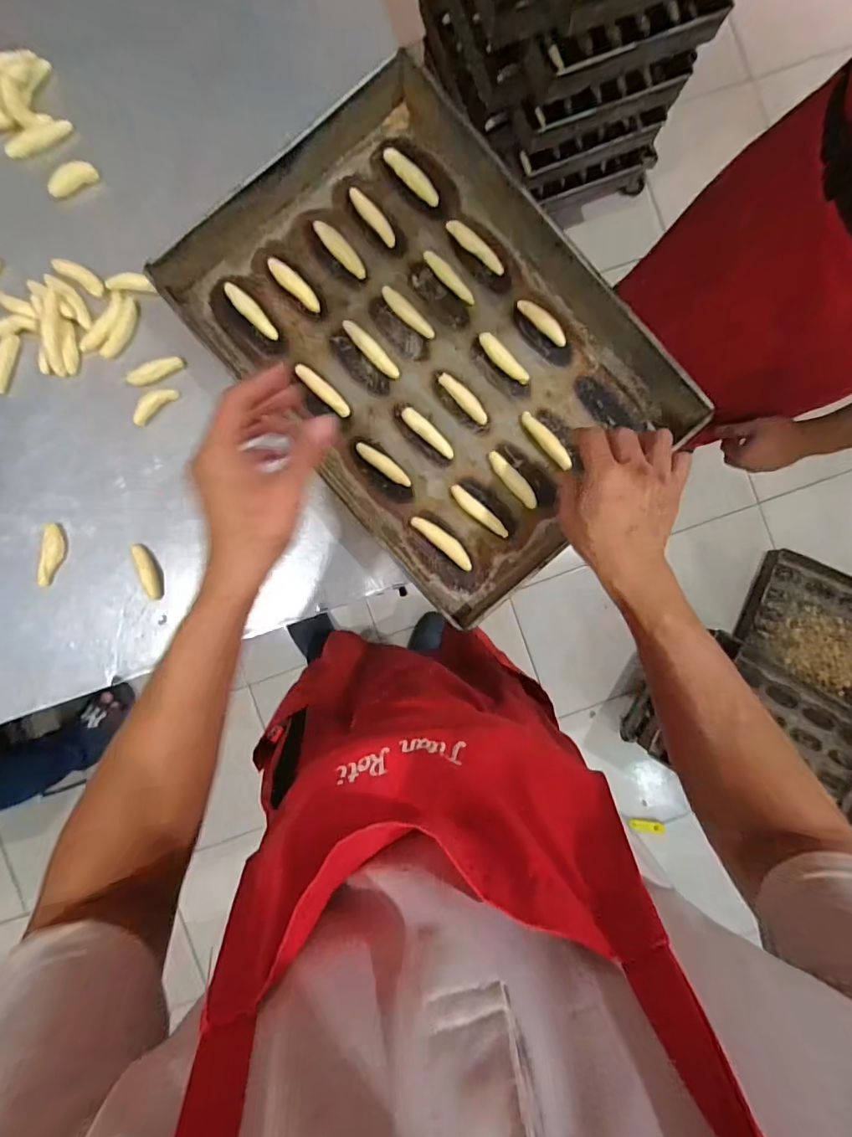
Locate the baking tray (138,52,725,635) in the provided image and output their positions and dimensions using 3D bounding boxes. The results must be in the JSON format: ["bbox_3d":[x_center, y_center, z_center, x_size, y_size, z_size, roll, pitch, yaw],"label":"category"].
[{"bbox_3d":[0.016,-0.242,0.539,0.373,0.058,0.509,-39,92,1],"label":"baking tray"}]

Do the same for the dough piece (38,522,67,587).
[{"bbox_3d":[-0.416,-0.015,0.540,0.020,0.016,0.070,12,92,-1],"label":"dough piece"}]

